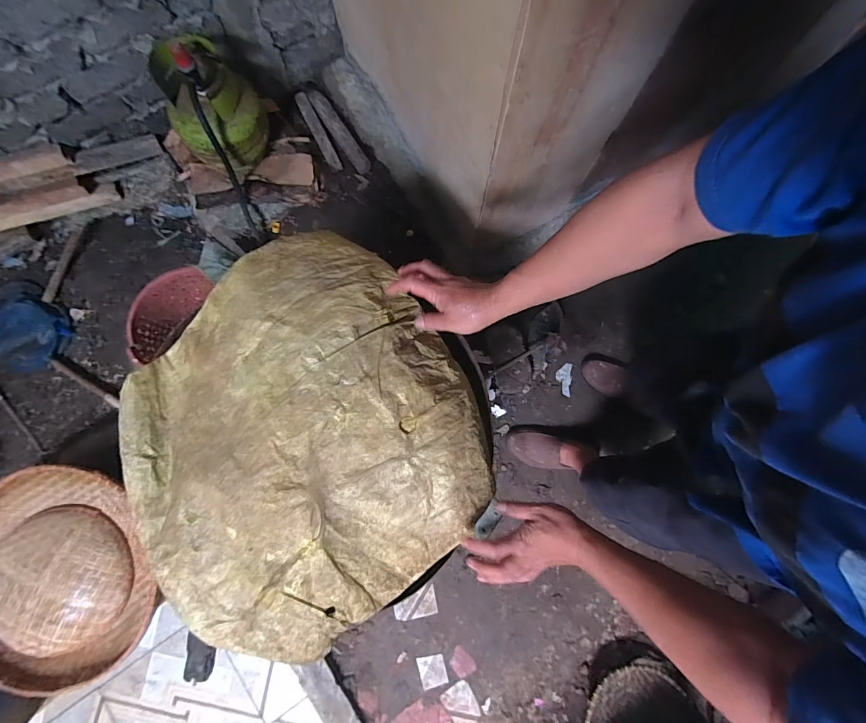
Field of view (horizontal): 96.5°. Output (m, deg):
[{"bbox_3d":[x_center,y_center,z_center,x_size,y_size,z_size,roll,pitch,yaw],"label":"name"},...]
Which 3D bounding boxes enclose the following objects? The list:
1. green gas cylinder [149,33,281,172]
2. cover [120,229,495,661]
[{"bbox_3d":[-0.621,-0.744,1.110,0.278,0.316,0.235,-30,81,-5],"label":"green gas cylinder"},{"bbox_3d":[-0.205,0.108,0.567,0.509,0.091,0.525,-34,82,-6],"label":"cover"}]

